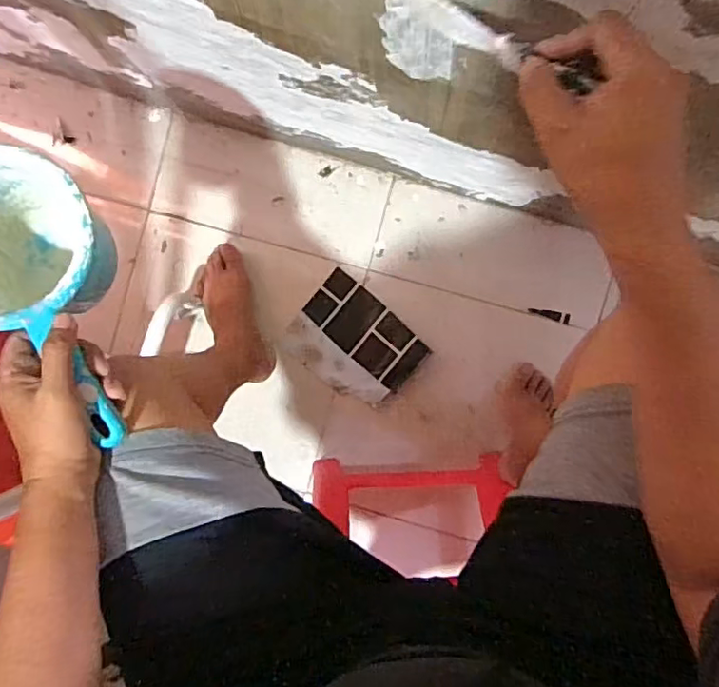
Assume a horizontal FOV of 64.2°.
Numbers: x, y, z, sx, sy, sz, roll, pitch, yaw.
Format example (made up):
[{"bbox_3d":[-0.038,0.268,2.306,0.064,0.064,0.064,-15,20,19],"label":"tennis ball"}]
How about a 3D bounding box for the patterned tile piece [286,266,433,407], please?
[{"bbox_3d":[-0.008,0.001,0.995,0.214,0.016,0.164,41,92,1],"label":"patterned tile piece"}]

